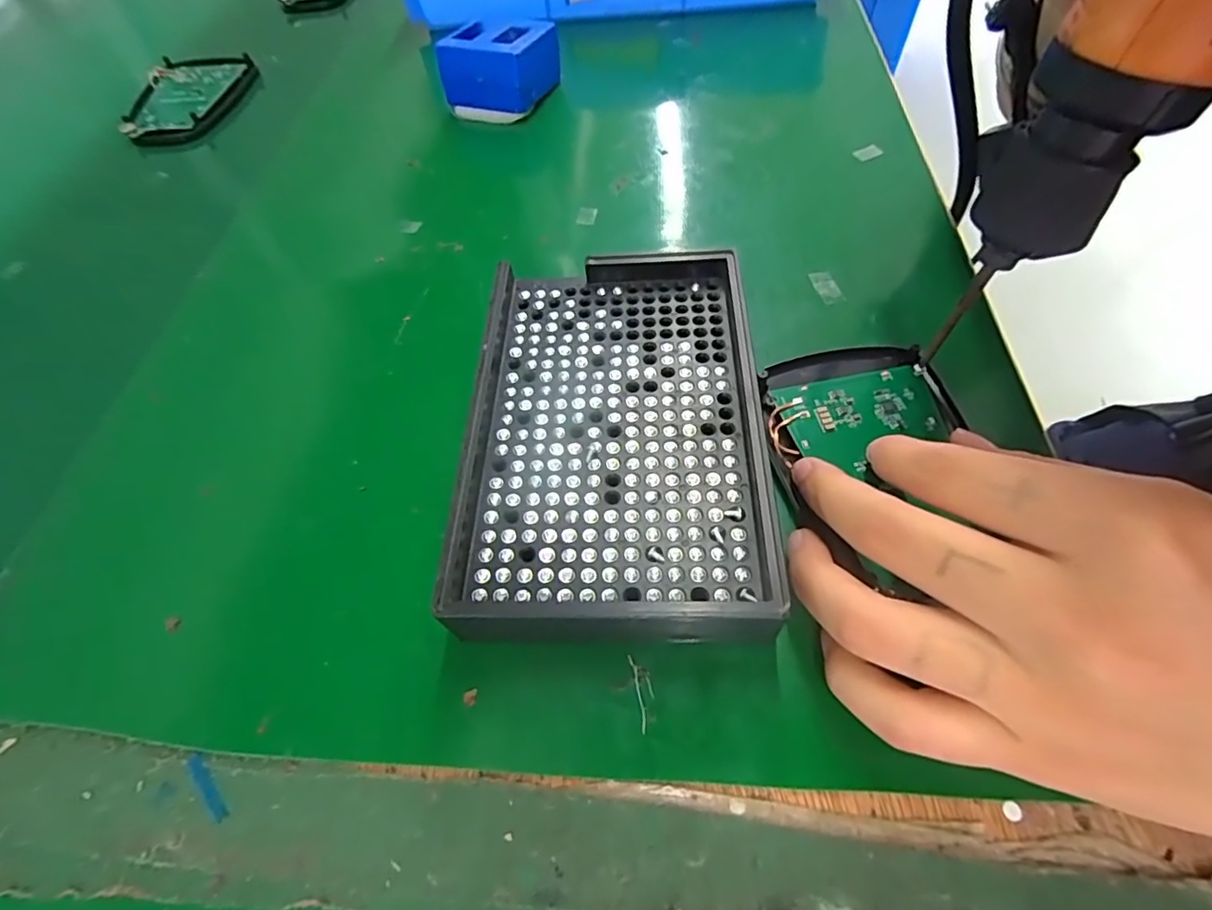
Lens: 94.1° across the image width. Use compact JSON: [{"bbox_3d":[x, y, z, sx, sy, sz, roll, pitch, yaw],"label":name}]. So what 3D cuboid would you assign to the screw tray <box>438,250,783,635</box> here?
[{"bbox_3d":[0.001,-0.010,0.185,0.092,0.023,0.139,0,58,1],"label":"screw tray"}]

